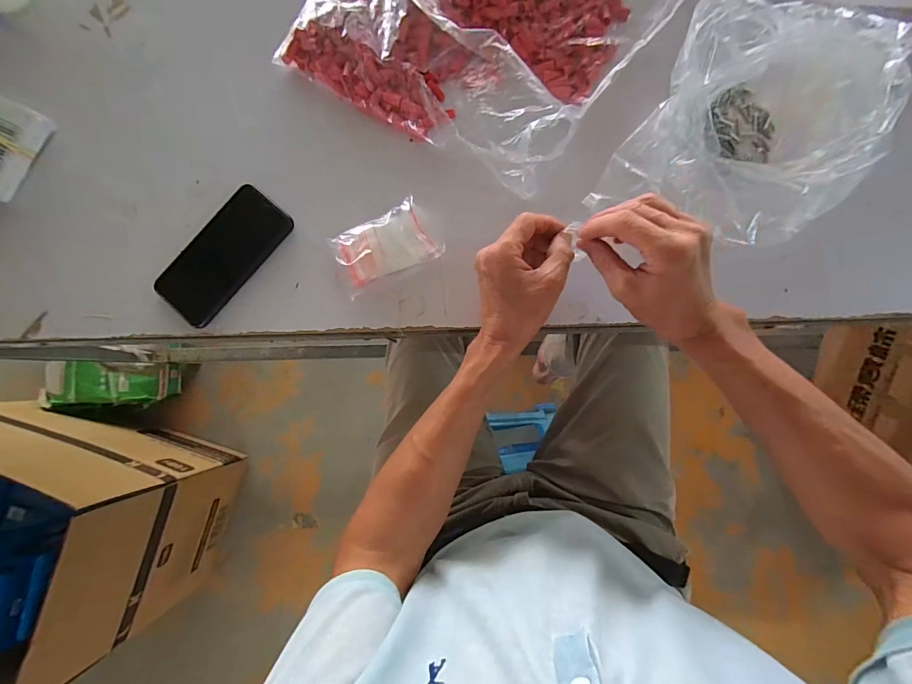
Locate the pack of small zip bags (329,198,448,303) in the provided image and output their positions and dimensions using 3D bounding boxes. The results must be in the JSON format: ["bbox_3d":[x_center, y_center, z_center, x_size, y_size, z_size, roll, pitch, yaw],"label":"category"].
[{"bbox_3d":[-0.075,-0.102,0.407,0.104,0.017,0.064,-26,84,2],"label":"pack of small zip bags"}]

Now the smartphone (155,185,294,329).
[{"bbox_3d":[-0.255,-0.094,0.423,0.079,0.010,0.158,41,89,7],"label":"smartphone"}]

